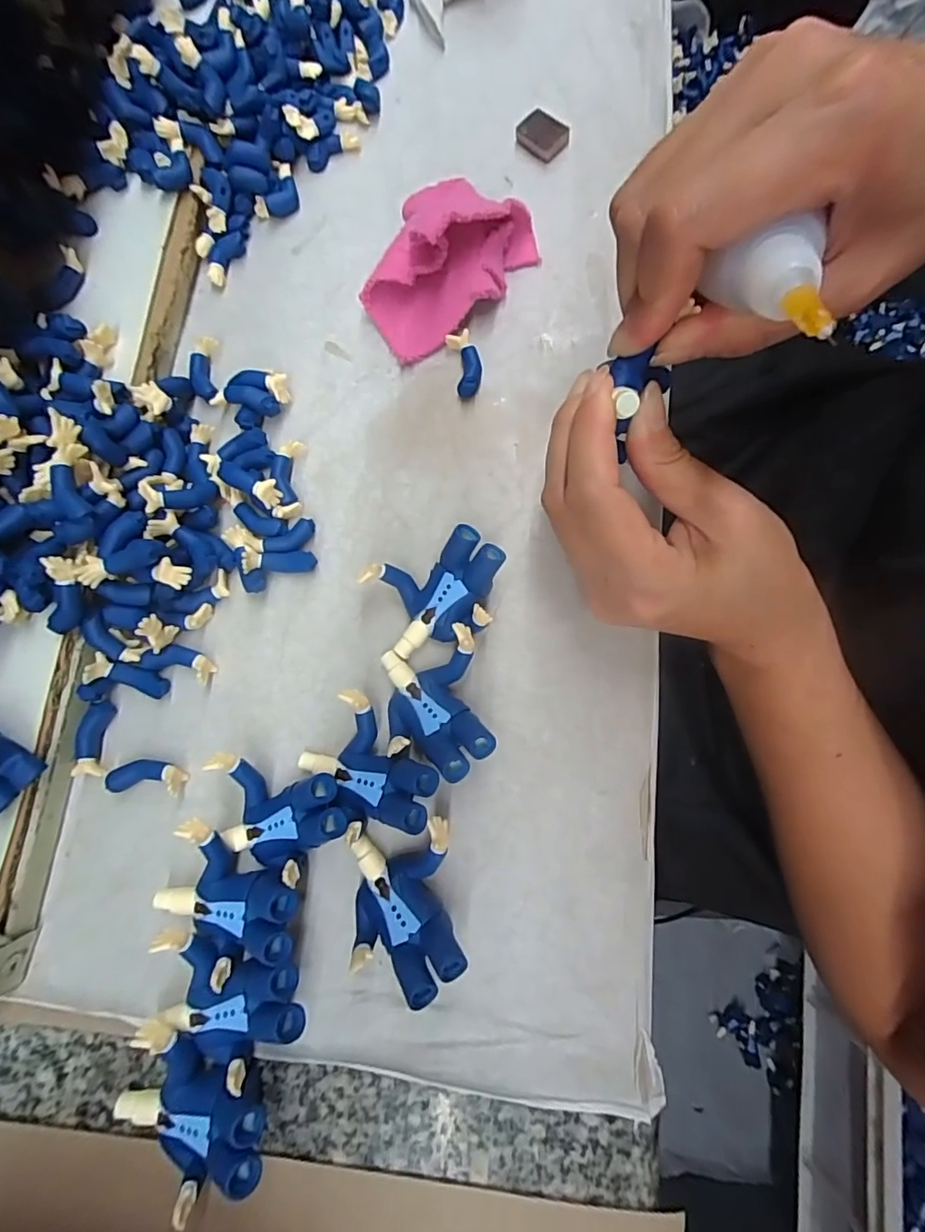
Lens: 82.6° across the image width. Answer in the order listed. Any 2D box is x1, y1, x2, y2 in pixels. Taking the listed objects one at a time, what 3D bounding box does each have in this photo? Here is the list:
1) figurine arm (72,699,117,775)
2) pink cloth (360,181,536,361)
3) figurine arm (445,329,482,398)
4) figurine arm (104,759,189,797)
[{"bbox_3d":[-0.145,0.048,0.208,0.011,0.007,0.028,1,79,0],"label":"figurine arm"},{"bbox_3d":[-0.008,-0.162,0.235,0.054,0.039,0.086,35,81,7],"label":"pink cloth"},{"bbox_3d":[0.002,-0.115,0.241,0.013,0.011,0.029,-12,79,-2],"label":"figurine arm"},{"bbox_3d":[-0.123,0.063,0.206,0.029,0.009,0.012,3,79,1],"label":"figurine arm"}]

